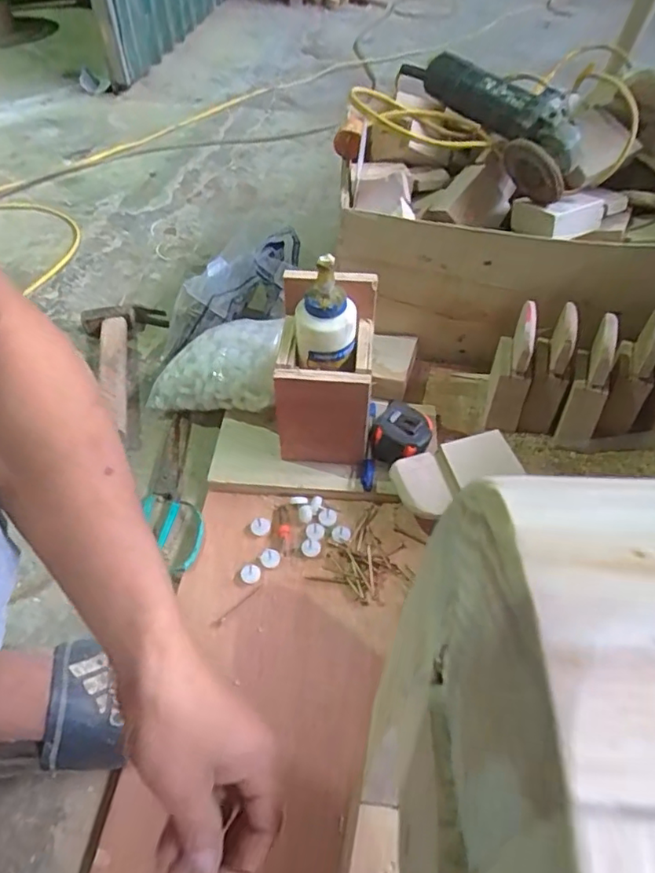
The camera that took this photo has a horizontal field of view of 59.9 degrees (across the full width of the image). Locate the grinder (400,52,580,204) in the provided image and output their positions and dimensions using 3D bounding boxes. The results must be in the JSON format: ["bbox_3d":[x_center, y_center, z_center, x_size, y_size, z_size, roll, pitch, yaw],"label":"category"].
[{"bbox_3d":[0.214,-0.431,0.774,0.079,0.095,0.335,-23,52,-16],"label":"grinder"}]

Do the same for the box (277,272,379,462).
[{"bbox_3d":[-0.001,-0.062,0.616,0.098,0.189,0.116,5,49,5],"label":"box"}]

